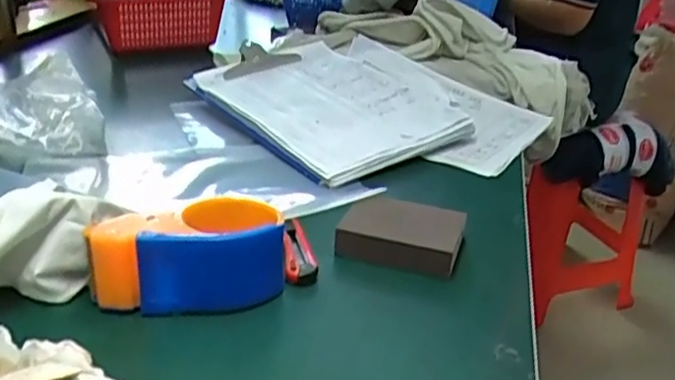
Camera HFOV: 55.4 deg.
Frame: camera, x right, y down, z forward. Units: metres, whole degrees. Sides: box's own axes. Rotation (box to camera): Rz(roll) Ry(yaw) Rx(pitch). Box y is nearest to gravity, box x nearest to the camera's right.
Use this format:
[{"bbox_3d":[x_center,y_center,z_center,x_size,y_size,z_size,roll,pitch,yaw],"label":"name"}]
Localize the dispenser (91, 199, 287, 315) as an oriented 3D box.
[{"bbox_3d":[-0.106,0.047,0.467,0.136,0.061,0.070,-8,29,-20],"label":"dispenser"}]

